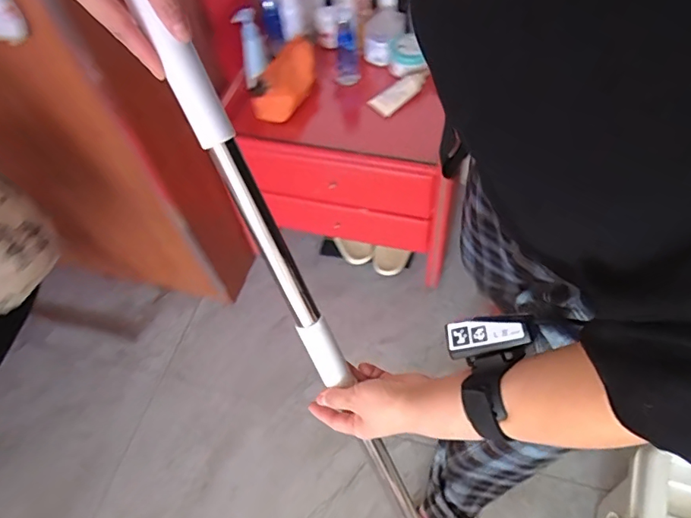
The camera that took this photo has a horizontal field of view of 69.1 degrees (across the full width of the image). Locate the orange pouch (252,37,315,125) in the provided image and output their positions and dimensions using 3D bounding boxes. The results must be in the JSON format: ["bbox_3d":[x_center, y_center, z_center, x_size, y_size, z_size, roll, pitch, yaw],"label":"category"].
[{"bbox_3d":[-0.117,-0.380,1.069,0.062,0.091,0.206,17,61,15],"label":"orange pouch"}]

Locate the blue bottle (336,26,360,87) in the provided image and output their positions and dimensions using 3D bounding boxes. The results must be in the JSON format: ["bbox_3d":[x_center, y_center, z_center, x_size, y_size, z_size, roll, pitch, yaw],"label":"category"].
[{"bbox_3d":[0.002,-0.450,1.098,0.051,0.133,0.051,-3,36,3],"label":"blue bottle"}]

